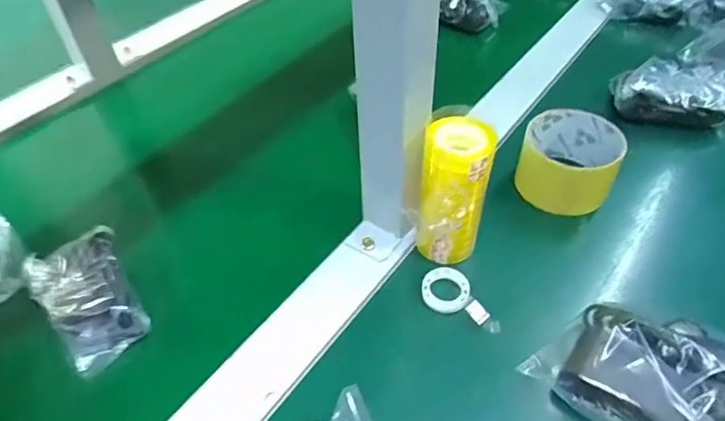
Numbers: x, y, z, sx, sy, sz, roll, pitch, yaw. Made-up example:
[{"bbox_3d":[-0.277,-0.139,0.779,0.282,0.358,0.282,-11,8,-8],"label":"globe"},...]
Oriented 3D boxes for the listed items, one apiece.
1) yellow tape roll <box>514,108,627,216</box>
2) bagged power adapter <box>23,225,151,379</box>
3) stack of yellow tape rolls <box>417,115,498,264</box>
[{"bbox_3d":[0.181,-0.041,0.454,0.077,0.066,0.077,-2,47,2],"label":"yellow tape roll"},{"bbox_3d":[-0.214,0.066,0.399,0.065,0.037,0.106,-29,52,-21],"label":"bagged power adapter"},{"bbox_3d":[0.068,-0.005,0.388,0.051,0.124,0.051,9,48,12],"label":"stack of yellow tape rolls"}]

